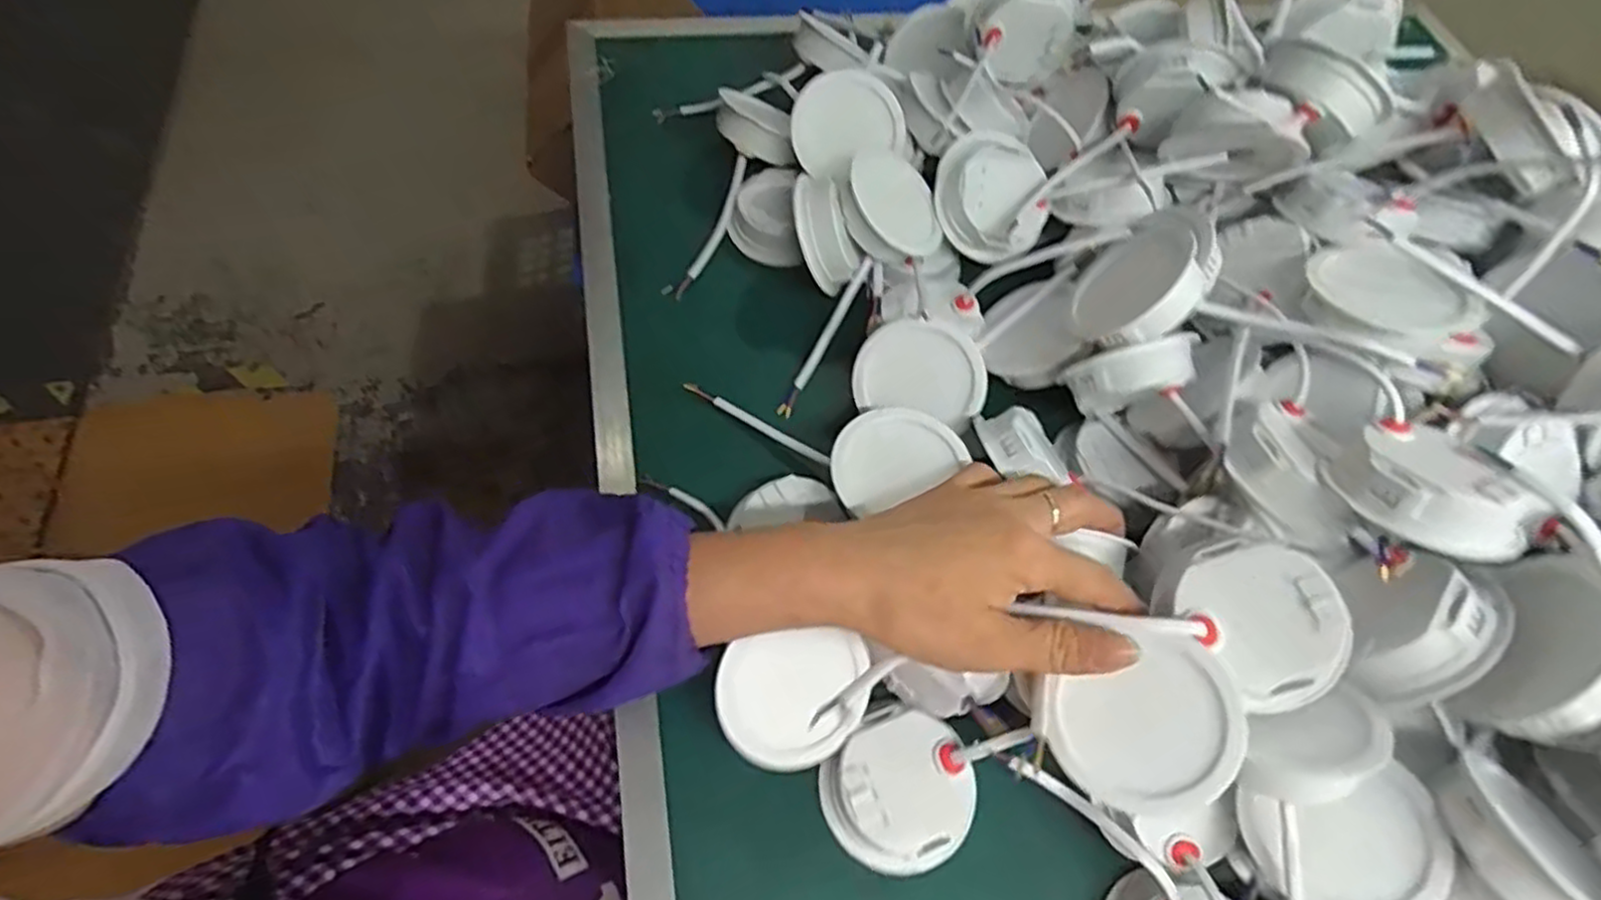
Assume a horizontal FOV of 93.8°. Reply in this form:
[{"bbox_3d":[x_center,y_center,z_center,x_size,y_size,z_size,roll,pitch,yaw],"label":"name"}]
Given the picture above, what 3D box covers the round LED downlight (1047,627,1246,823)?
[{"bbox_3d":[0.138,0.111,0.300,0.068,0.015,0.068,-7,72,24],"label":"round LED downlight"}]

